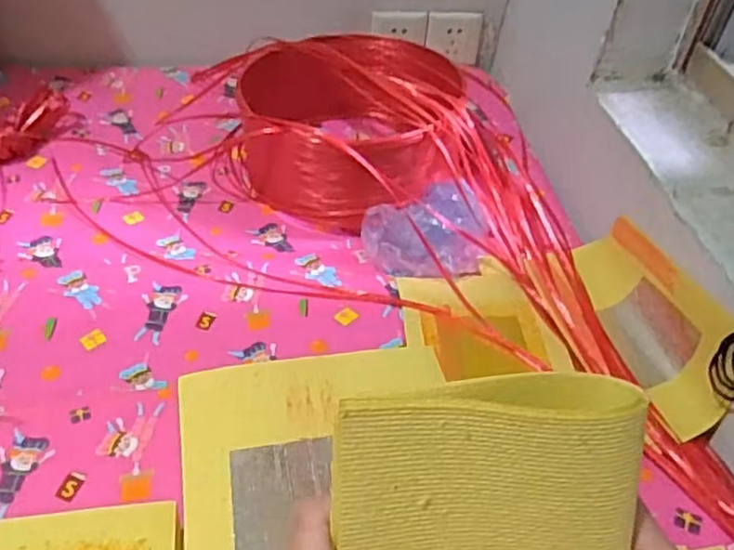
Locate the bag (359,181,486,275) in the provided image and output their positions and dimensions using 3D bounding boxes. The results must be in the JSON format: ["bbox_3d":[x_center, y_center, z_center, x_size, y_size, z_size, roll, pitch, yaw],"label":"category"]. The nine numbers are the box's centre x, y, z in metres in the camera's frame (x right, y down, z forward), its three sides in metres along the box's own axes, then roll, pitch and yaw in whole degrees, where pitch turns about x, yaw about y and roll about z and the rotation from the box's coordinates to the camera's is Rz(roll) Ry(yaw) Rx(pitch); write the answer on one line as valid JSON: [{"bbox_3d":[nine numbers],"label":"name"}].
[{"bbox_3d":[0.063,-0.047,0.741,0.134,0.089,0.075,3,45,-4],"label":"bag"}]

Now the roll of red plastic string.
[{"bbox_3d":[-0.016,-0.176,0.828,0.247,0.147,0.261,4,45,-4],"label":"roll of red plastic string"}]

